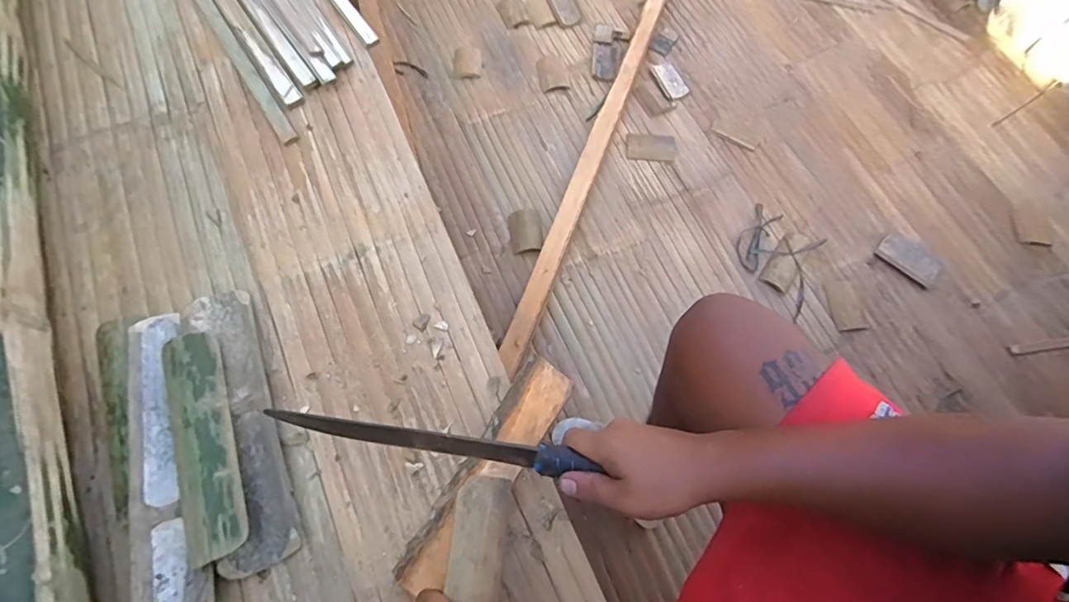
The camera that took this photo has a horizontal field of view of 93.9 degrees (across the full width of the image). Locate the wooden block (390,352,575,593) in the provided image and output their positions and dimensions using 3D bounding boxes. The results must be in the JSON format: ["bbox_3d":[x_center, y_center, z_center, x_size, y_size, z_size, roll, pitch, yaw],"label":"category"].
[{"bbox_3d":[-0.047,0.170,0.492,0.057,0.053,0.249,31,71,9],"label":"wooden block"}]

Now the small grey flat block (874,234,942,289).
[{"bbox_3d":[0.833,-0.093,1.109,0.130,0.006,0.083,40,72,12],"label":"small grey flat block"}]

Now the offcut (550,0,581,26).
[{"bbox_3d":[0.085,-0.820,1.387,0.069,0.013,0.131,-16,70,-9],"label":"offcut"}]

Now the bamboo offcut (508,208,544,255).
[{"bbox_3d":[-0.019,-0.162,1.140,0.074,0.021,0.107,-8,69,-6],"label":"bamboo offcut"}]

